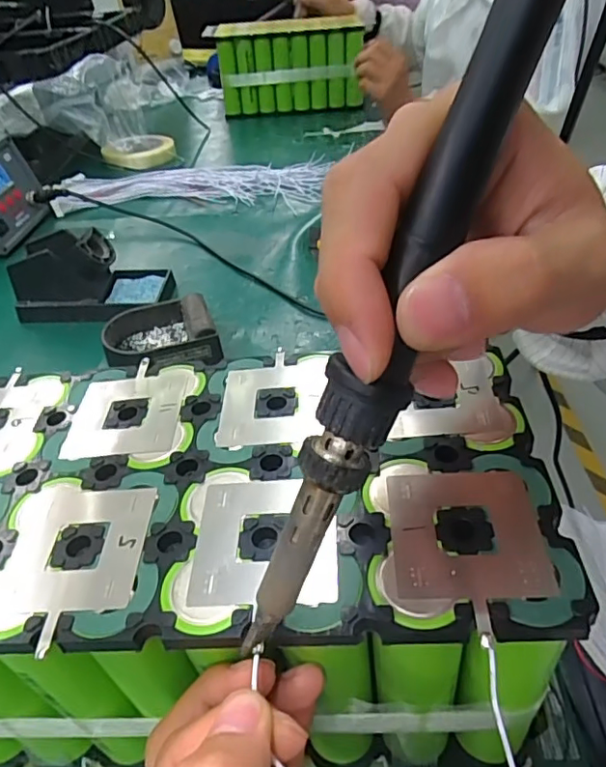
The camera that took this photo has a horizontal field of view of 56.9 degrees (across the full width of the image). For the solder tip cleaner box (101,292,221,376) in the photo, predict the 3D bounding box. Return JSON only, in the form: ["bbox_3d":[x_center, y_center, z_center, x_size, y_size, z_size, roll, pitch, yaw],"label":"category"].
[{"bbox_3d":[-0.132,-0.043,0.511,0.094,0.034,0.089,-17,43,-15],"label":"solder tip cleaner box"}]

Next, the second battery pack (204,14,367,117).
[{"bbox_3d":[-0.030,-0.608,1.076,0.289,0.140,0.094,0,41,3],"label":"second battery pack"}]

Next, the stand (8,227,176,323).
[{"bbox_3d":[-0.216,-0.112,0.570,0.150,0.071,0.075,-4,41,-1],"label":"stand"}]

